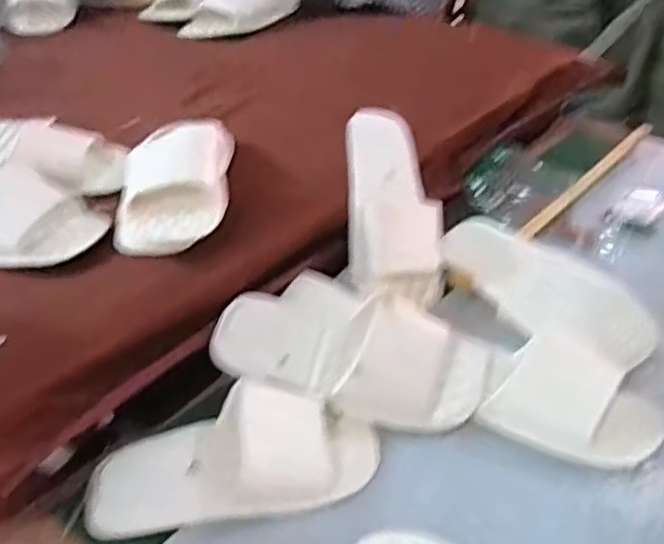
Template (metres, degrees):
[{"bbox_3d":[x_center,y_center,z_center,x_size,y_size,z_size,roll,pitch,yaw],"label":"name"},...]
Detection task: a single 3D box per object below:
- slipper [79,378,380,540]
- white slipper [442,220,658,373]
[{"bbox_3d":[-0.077,0.145,0.544,0.230,0.059,0.098,-11,38,-13],"label":"slipper"},{"bbox_3d":[0.204,0.016,0.685,0.074,0.046,0.224,-31,46,-33],"label":"white slipper"}]

